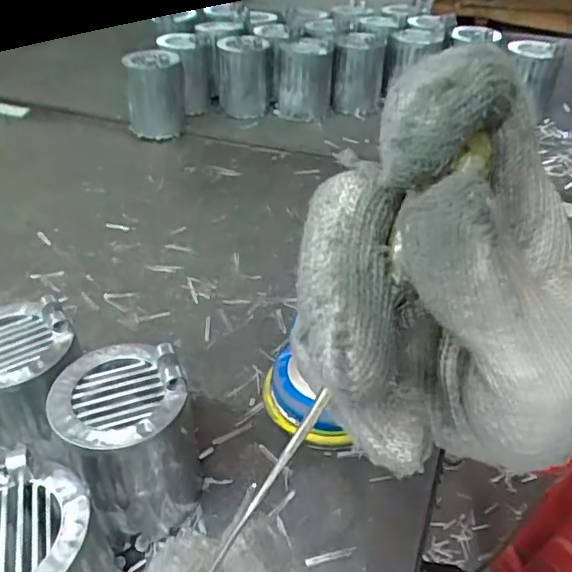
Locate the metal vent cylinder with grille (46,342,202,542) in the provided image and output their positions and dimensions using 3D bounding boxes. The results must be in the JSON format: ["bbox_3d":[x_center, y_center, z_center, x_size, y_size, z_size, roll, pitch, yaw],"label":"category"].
[{"bbox_3d":[-0.106,0.111,0.388,0.084,0.121,0.089,-10,40,-12],"label":"metal vent cylinder with grille"}]

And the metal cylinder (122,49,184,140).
[{"bbox_3d":[-0.211,-0.310,0.897,0.092,0.134,0.072,-8,39,-9],"label":"metal cylinder"}]

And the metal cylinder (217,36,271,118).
[{"bbox_3d":[-0.073,-0.368,0.989,0.093,0.121,0.113,-6,39,-7],"label":"metal cylinder"}]

